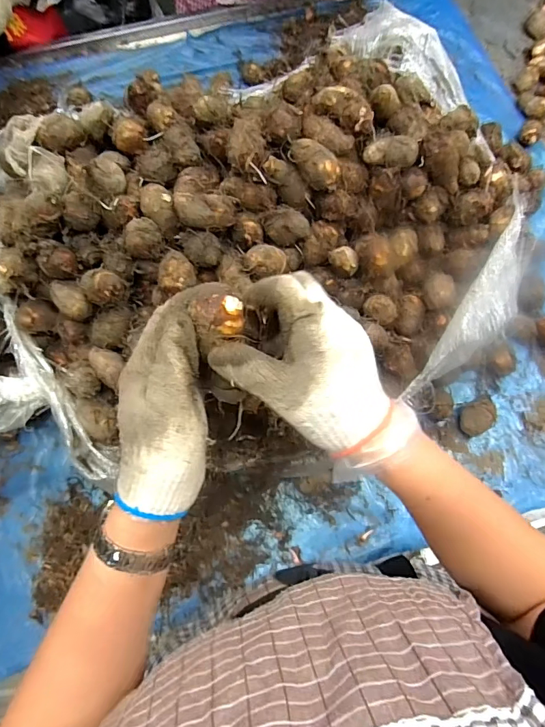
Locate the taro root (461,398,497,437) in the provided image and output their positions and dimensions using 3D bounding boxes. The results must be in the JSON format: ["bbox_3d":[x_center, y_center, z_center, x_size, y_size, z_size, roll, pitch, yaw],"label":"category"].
[{"bbox_3d":[0.276,0.073,0.560,0.046,0.043,0.037,-32,74,-9],"label":"taro root"}]

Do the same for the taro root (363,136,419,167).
[{"bbox_3d":[0.130,-0.230,0.453,0.061,0.025,0.023,-18,73,-5],"label":"taro root"}]

